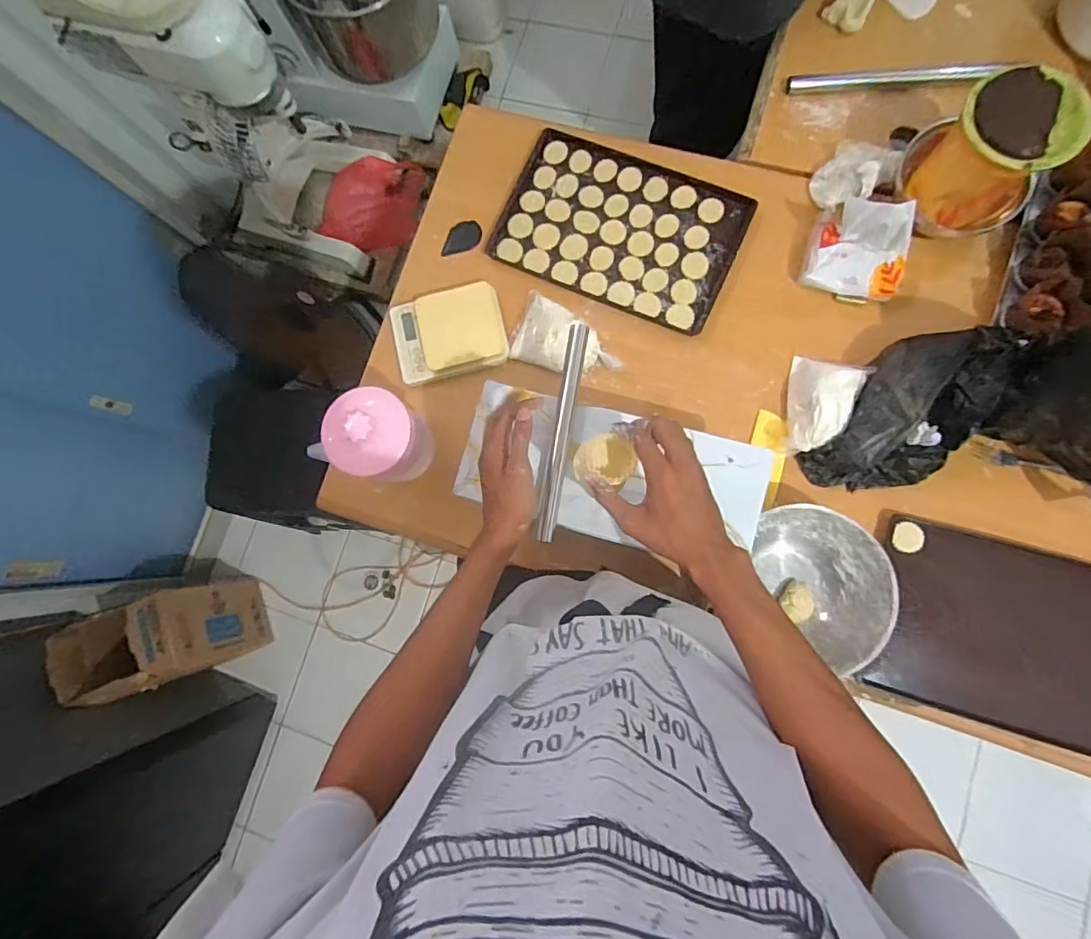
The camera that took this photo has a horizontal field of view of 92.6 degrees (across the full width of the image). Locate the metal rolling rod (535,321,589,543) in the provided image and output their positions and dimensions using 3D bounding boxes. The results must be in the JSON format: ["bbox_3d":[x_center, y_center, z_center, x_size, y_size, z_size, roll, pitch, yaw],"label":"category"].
[{"bbox_3d":[0.022,-0.049,0.652,0.024,0.018,0.274,9,83,7],"label":"metal rolling rod"}]

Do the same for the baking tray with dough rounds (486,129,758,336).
[{"bbox_3d":[0.117,-0.385,0.824,0.365,0.019,0.242,25,86,8],"label":"baking tray with dough rounds"}]

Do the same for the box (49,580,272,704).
[{"bbox_3d":[-0.942,0.425,1.335,0.231,0.422,0.218,-18,81,3],"label":"box"}]

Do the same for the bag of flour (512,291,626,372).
[{"bbox_3d":[0.037,-0.203,0.811,0.167,0.025,0.105,20,85,8],"label":"bag of flour"}]

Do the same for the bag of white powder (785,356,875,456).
[{"bbox_3d":[0.385,-0.090,0.744,0.086,0.062,0.140,24,85,8],"label":"bag of white powder"}]

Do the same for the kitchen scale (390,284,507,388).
[{"bbox_3d":[-0.153,-0.218,0.829,0.172,0.027,0.138,-13,81,4],"label":"kitchen scale"}]

